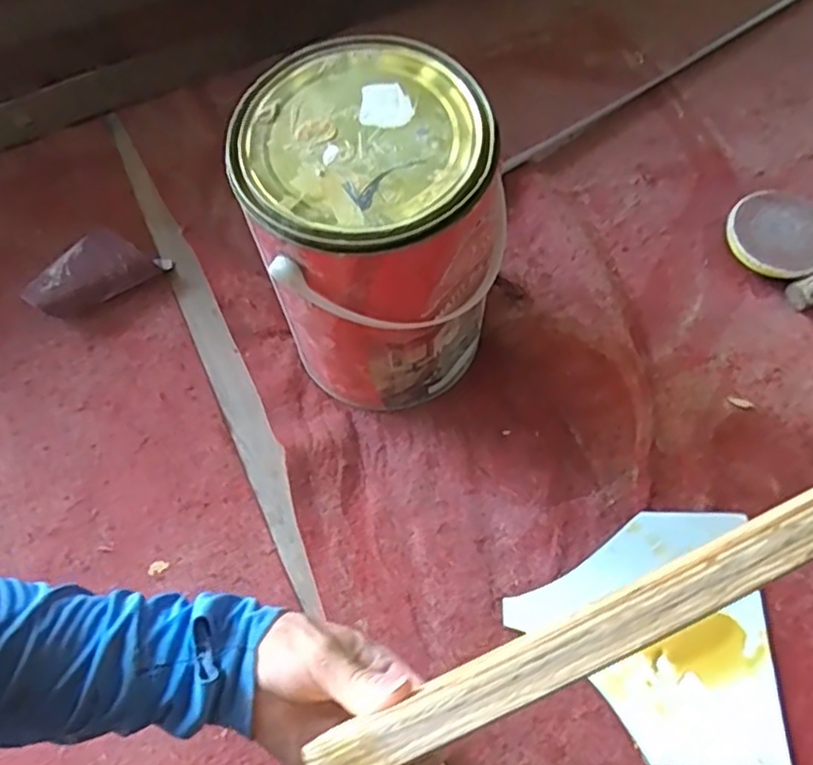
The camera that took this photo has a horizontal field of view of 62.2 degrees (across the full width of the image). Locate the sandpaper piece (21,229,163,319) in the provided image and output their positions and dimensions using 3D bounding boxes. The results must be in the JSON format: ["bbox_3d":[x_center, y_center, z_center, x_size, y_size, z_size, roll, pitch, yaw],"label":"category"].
[{"bbox_3d":[-0.310,-0.106,0.659,0.113,0.045,0.058,-31,69,-13],"label":"sandpaper piece"}]

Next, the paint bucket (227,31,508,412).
[{"bbox_3d":[-0.026,-0.100,0.532,0.161,0.243,0.167,-1,67,1],"label":"paint bucket"}]

